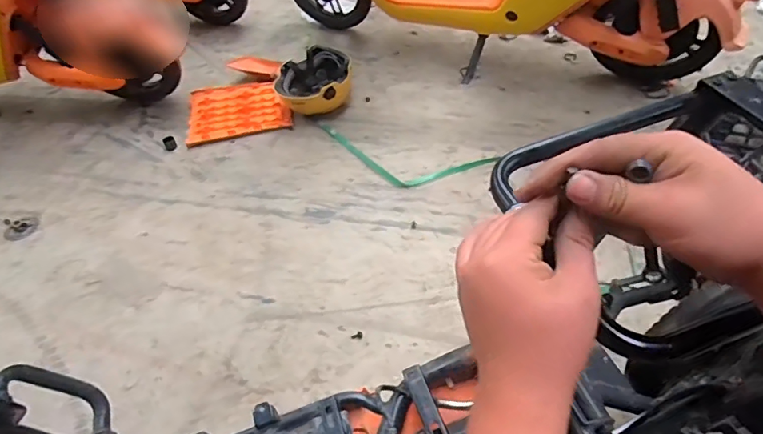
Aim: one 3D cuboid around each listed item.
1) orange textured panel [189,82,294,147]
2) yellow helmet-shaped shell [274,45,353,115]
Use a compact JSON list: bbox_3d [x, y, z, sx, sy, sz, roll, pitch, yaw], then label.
[{"bbox_3d":[-0.477,-0.360,1.631,0.323,0.018,0.277,-15,52,-7],"label":"orange textured panel"},{"bbox_3d":[-0.204,-0.412,1.562,0.232,0.148,0.219,8,48,12],"label":"yellow helmet-shaped shell"}]

